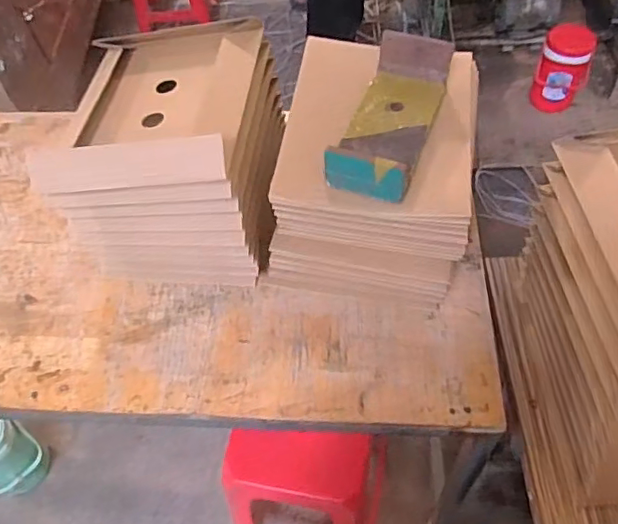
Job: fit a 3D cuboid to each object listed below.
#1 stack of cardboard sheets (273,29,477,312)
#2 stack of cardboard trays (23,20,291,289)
[{"bbox_3d":[0.096,-0.126,0.800,0.241,0.226,0.294,9,56,9],"label":"stack of cardboard sheets"},{"bbox_3d":[-0.180,-0.154,0.805,0.246,0.280,0.288,3,55,5],"label":"stack of cardboard trays"}]

